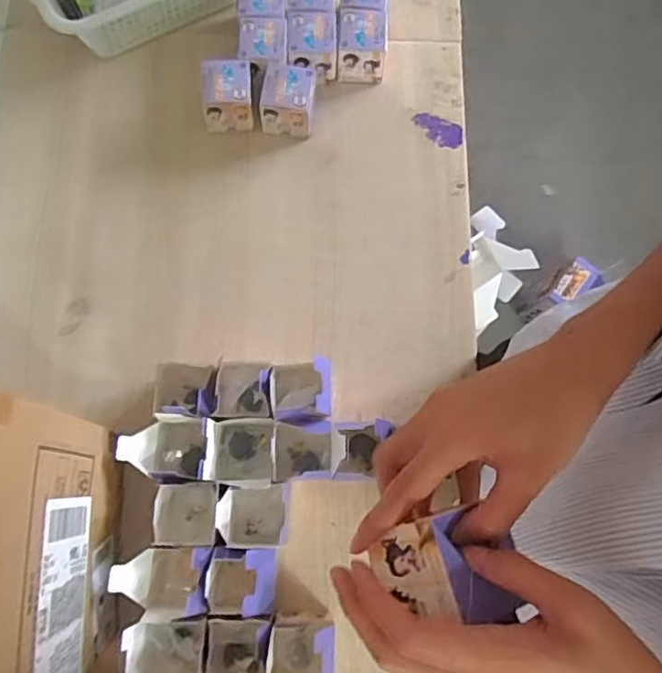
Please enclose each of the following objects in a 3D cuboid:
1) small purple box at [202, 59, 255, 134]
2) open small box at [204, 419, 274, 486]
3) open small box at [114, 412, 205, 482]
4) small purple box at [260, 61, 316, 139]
[{"bbox_3d":[-0.126,-0.295,0.759,0.062,0.064,0.062,-3,76,-2],"label":"small purple box"},{"bbox_3d":[-0.094,0.119,0.645,0.064,0.067,0.070,2,76,-1],"label":"open small box"},{"bbox_3d":[-0.165,0.116,0.641,0.084,0.089,0.067,7,76,0],"label":"open small box"},{"bbox_3d":[-0.052,-0.291,0.756,0.062,0.062,0.062,7,76,0],"label":"small purple box"}]

